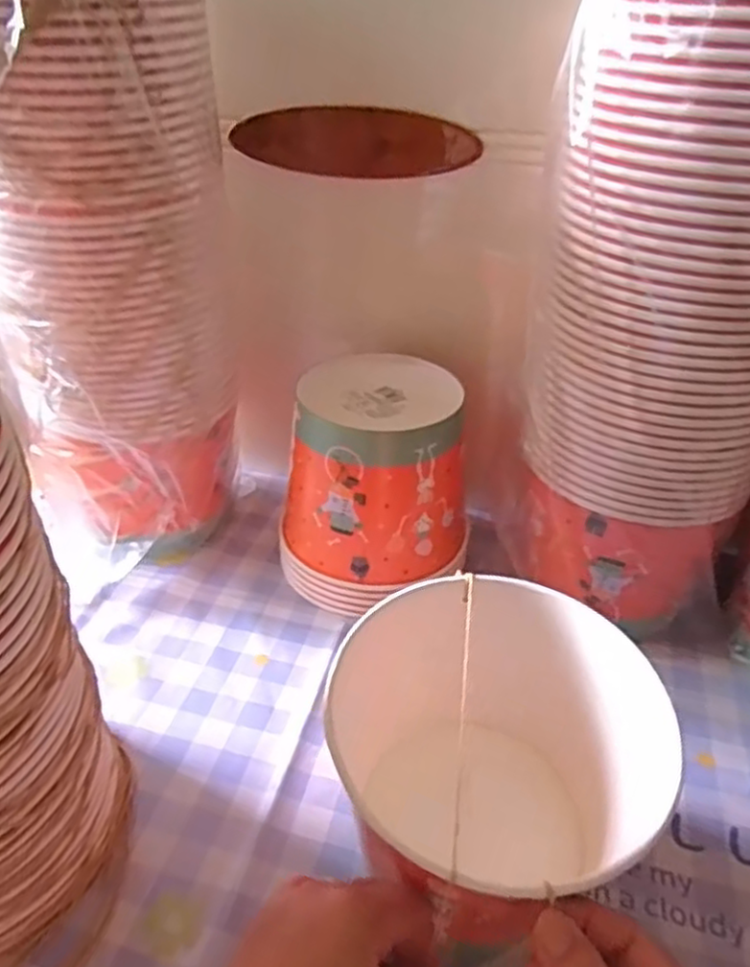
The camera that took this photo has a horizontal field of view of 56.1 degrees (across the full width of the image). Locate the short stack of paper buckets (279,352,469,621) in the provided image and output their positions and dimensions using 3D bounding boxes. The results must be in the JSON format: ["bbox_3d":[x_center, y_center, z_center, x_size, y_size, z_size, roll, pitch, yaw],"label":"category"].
[{"bbox_3d":[-0.002,0.003,0.571,0.150,0.165,0.135,-2,35,-6],"label":"short stack of paper buckets"}]

